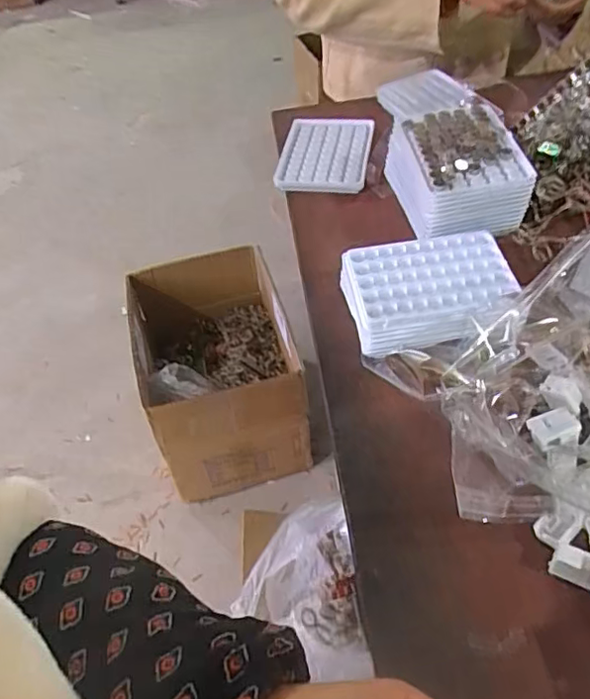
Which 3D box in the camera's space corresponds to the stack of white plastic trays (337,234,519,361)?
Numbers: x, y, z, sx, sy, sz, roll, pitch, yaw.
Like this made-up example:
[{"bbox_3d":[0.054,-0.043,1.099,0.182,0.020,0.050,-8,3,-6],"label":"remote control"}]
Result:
[{"bbox_3d":[0.109,-0.048,0.474,0.128,0.035,0.098,-10,49,-1],"label":"stack of white plastic trays"}]

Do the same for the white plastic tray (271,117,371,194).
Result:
[{"bbox_3d":[0.035,-0.220,0.642,0.093,0.017,0.133,5,51,9],"label":"white plastic tray"}]

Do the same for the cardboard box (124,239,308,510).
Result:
[{"bbox_3d":[-0.152,0.033,1.195,0.288,0.268,0.419,-16,49,-7],"label":"cardboard box"}]

